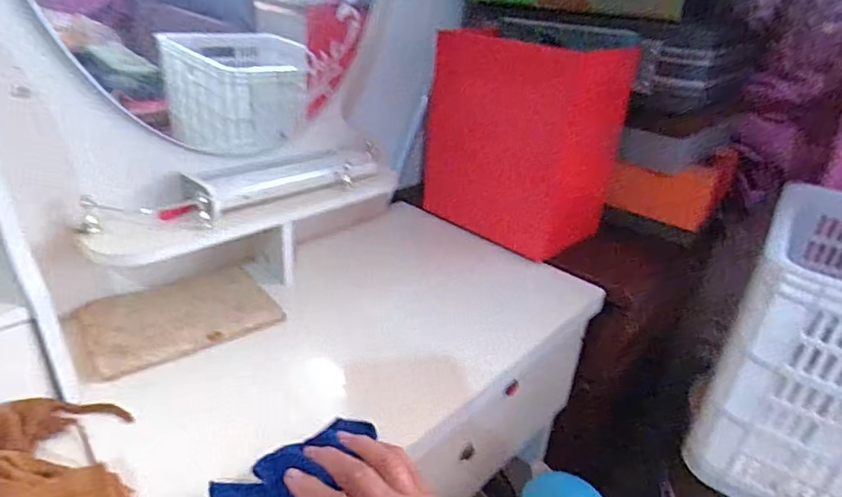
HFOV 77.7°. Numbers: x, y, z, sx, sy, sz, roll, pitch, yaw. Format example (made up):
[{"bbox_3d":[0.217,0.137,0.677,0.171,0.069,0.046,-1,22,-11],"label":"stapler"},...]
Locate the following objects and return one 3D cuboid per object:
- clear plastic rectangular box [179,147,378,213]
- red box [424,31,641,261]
[{"bbox_3d":[-0.161,-0.089,0.633,0.225,0.032,0.061,-20,36,-38],"label":"clear plastic rectangular box"},{"bbox_3d":[0.140,-0.164,0.781,0.151,0.261,0.240,-21,37,-39],"label":"red box"}]

